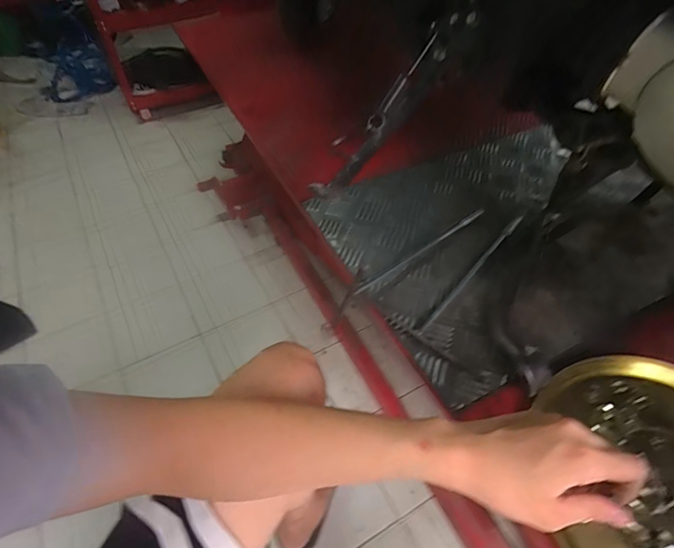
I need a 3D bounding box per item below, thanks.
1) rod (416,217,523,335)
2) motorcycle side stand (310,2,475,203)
[{"bbox_3d":[0.185,-0.005,0.571,0.011,0.012,0.264,34,56,27],"label":"rod"},{"bbox_3d":[0.056,-0.179,0.470,0.041,0.252,0.046,15,39,-38],"label":"motorcycle side stand"}]

